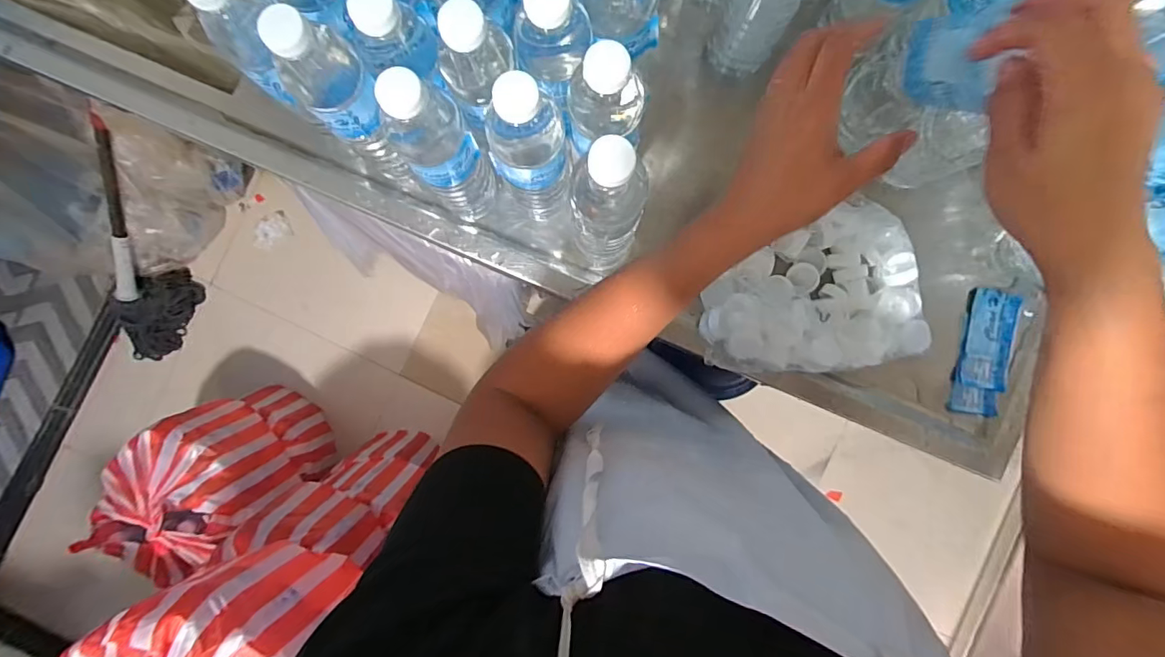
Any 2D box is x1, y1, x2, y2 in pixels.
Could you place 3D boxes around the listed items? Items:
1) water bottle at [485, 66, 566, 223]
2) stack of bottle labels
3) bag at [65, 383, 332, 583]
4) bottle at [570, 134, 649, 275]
[{"bbox_3d":[-0.044,-0.147,0.422,0.061,0.193,0.059,0,90,1],"label":"water bottle"},{"bbox_3d":[0.410,0.025,0.504,0.047,0.013,0.126,9,90,1],"label":"stack of bottle labels"},{"bbox_3d":[-0.855,0.350,1.209,0.341,0.433,0.306,-41,90,1],"label":"bag"},{"bbox_3d":[0.021,-0.095,0.422,0.053,0.218,0.061,-11,90,1],"label":"bottle"}]

